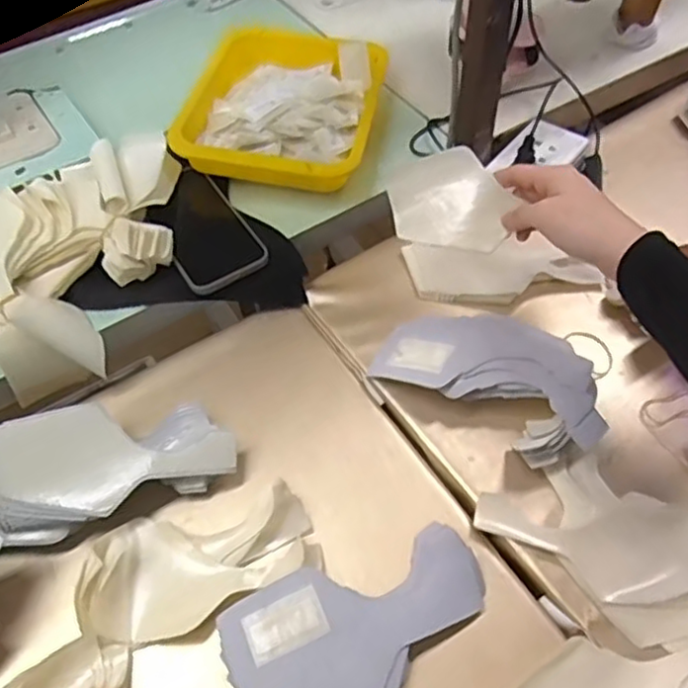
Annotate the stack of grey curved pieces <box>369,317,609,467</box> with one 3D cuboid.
[{"bbox_3d":[0.132,0.017,0.579,0.194,0.040,0.121,30,61,22],"label":"stack of grey curved pieces"}]

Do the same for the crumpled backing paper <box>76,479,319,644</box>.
[{"bbox_3d":[-0.107,0.159,0.501,0.169,0.034,0.085,-14,55,-7],"label":"crumpled backing paper"}]

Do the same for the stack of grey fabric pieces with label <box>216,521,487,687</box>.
[{"bbox_3d":[0.012,0.196,0.477,0.185,0.026,0.097,-24,57,-14],"label":"stack of grey fabric pieces with label"}]

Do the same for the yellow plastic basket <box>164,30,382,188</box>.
[{"bbox_3d":[-0.063,-0.256,0.749,0.197,0.069,0.237,6,55,7],"label":"yellow plastic basket"}]

